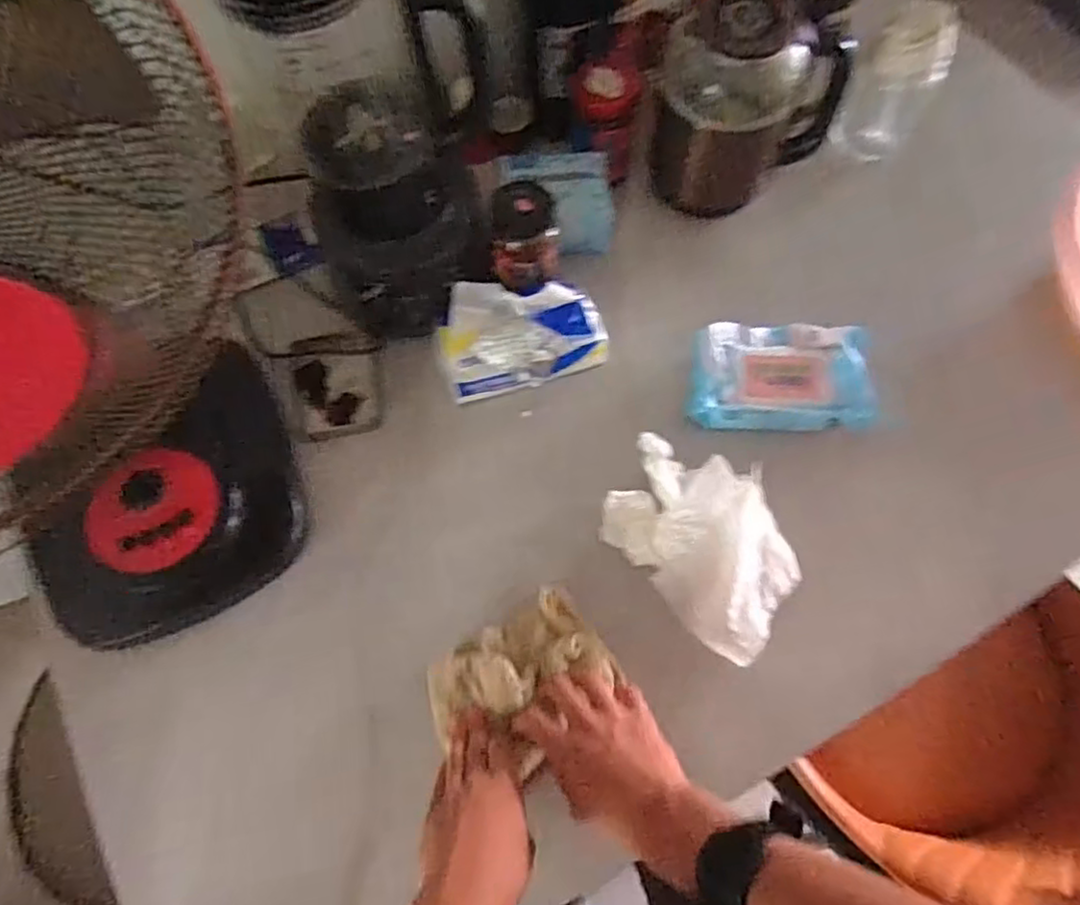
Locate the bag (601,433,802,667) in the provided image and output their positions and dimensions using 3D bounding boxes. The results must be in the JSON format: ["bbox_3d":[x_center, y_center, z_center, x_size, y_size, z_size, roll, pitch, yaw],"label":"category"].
[{"bbox_3d":[0.152,0.076,0.627,0.129,0.057,0.199,-39,73,-13],"label":"bag"}]

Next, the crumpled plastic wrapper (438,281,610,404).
[{"bbox_3d":[-0.016,-0.116,0.688,0.164,0.056,0.097,-5,69,0],"label":"crumpled plastic wrapper"}]

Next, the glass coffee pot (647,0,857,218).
[{"bbox_3d":[0.217,-0.379,0.727,0.171,0.213,0.113,-32,71,-10],"label":"glass coffee pot"}]

